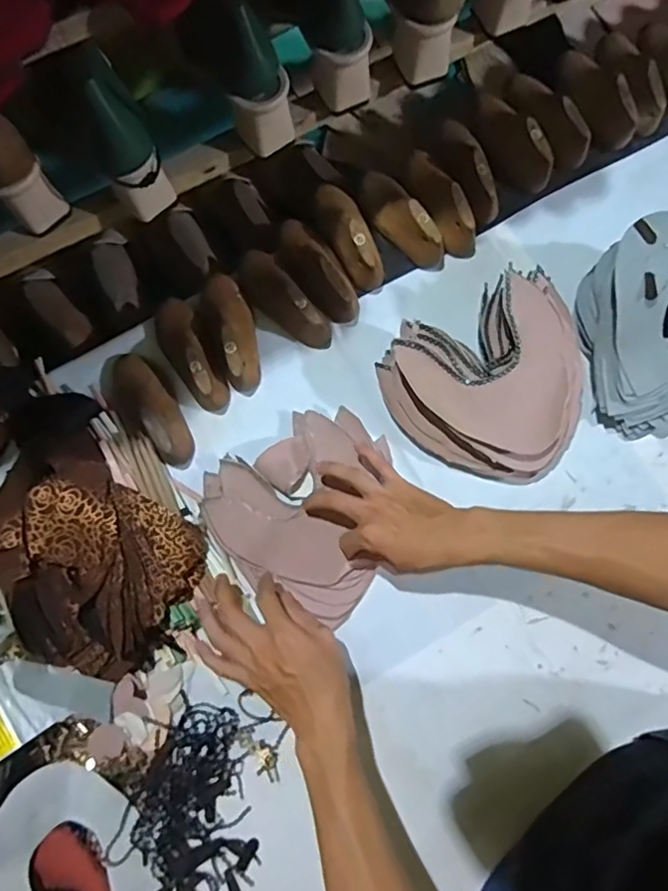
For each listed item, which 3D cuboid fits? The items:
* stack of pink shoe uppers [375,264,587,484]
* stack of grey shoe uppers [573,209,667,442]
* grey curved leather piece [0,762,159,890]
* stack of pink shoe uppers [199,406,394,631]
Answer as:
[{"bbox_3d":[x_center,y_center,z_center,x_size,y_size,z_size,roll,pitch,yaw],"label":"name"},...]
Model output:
[{"bbox_3d":[0.163,-0.057,0.589,0.202,0.082,0.196,-20,79,-4],"label":"stack of pink shoe uppers"},{"bbox_3d":[0.346,-0.122,0.577,0.192,0.124,0.193,41,81,7],"label":"stack of grey shoe uppers"},{"bbox_3d":[-0.251,0.379,0.516,0.138,0.020,0.155,-18,87,-18],"label":"grey curved leather piece"},{"bbox_3d":[-0.020,0.072,0.596,0.190,0.029,0.197,-35,81,-7],"label":"stack of pink shoe uppers"}]

